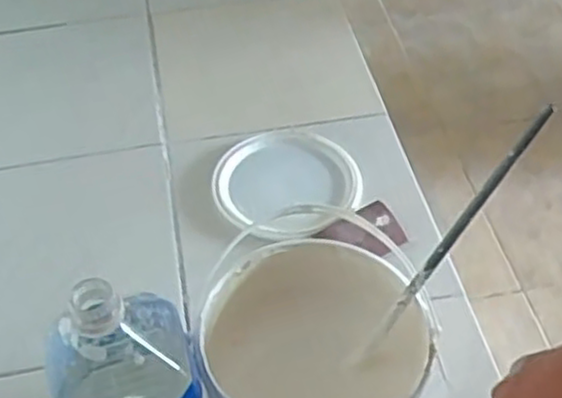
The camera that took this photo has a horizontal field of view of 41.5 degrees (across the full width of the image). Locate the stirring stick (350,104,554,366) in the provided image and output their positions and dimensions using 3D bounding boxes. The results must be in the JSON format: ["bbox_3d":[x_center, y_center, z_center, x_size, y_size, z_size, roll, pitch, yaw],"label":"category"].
[{"bbox_3d":[0.122,0.036,0.553,0.011,0.252,0.010,5,37,-41],"label":"stirring stick"}]

